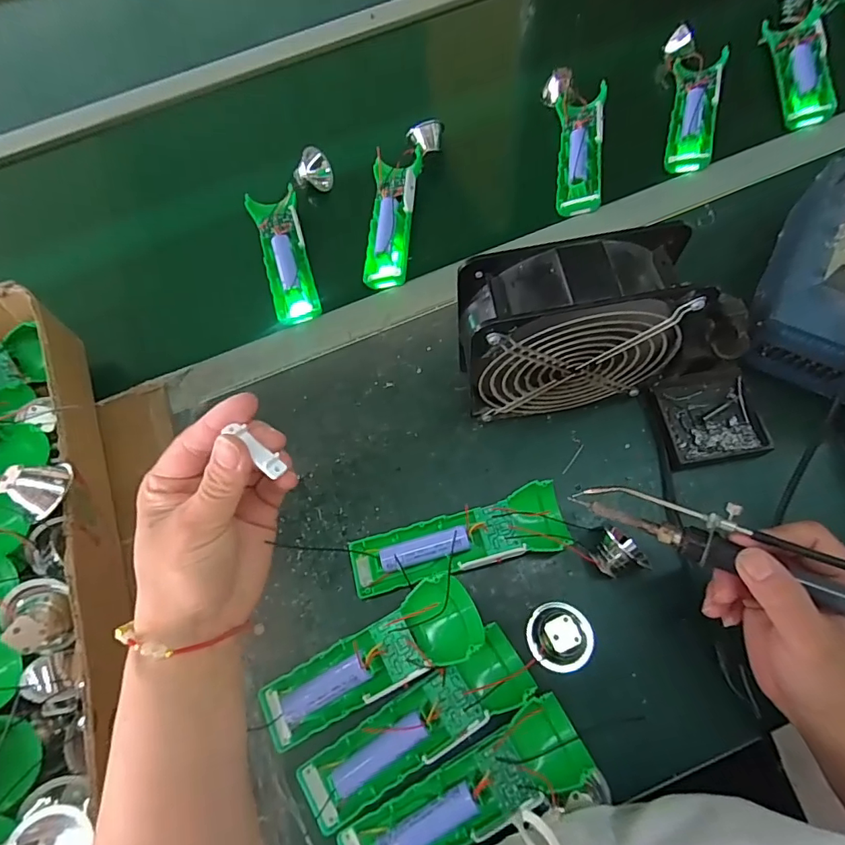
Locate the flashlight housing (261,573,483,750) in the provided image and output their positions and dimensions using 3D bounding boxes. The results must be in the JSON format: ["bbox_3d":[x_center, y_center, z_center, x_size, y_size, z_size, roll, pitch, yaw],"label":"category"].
[{"bbox_3d":[-0.038,0.159,0.324,0.160,0.026,0.047,-33,70,6],"label":"flashlight housing"}]

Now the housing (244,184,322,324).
[{"bbox_3d":[-0.137,-0.170,0.496,0.047,0.031,0.145,-17,67,-2],"label":"housing"}]

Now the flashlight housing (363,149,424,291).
[{"bbox_3d":[-0.032,-0.206,0.492,0.046,0.031,0.148,6,80,3],"label":"flashlight housing"}]

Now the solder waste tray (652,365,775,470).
[{"bbox_3d":[0.237,-0.005,0.417,0.076,0.028,0.078,-11,67,0],"label":"solder waste tray"}]

